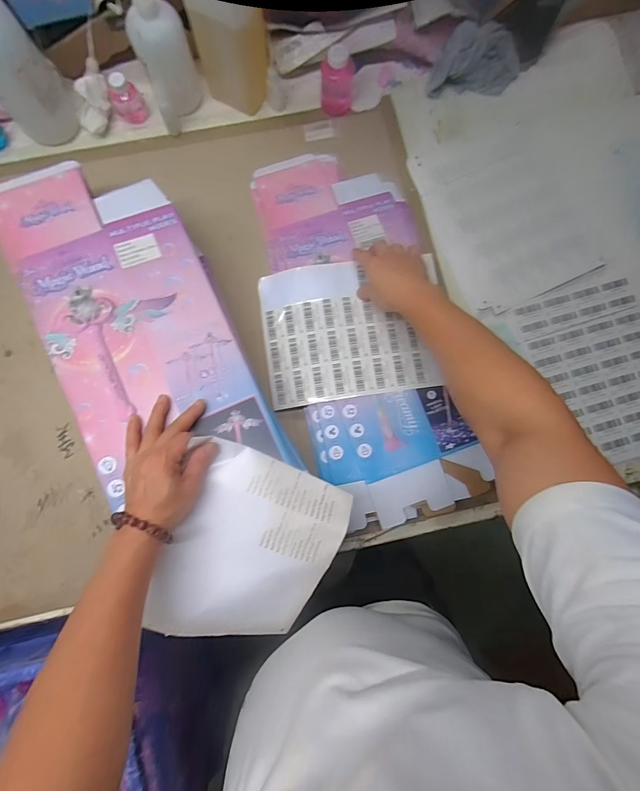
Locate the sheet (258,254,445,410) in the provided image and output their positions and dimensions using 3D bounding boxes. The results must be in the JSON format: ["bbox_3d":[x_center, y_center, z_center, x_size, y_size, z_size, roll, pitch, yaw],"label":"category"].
[{"bbox_3d":[0.038,-0.098,0.552,0.241,0.028,0.204,-8,81,-4],"label":"sheet"}]

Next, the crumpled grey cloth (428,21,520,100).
[{"bbox_3d":[0.269,-0.573,0.626,0.166,0.065,0.073,-6,83,-2],"label":"crumpled grey cloth"}]

